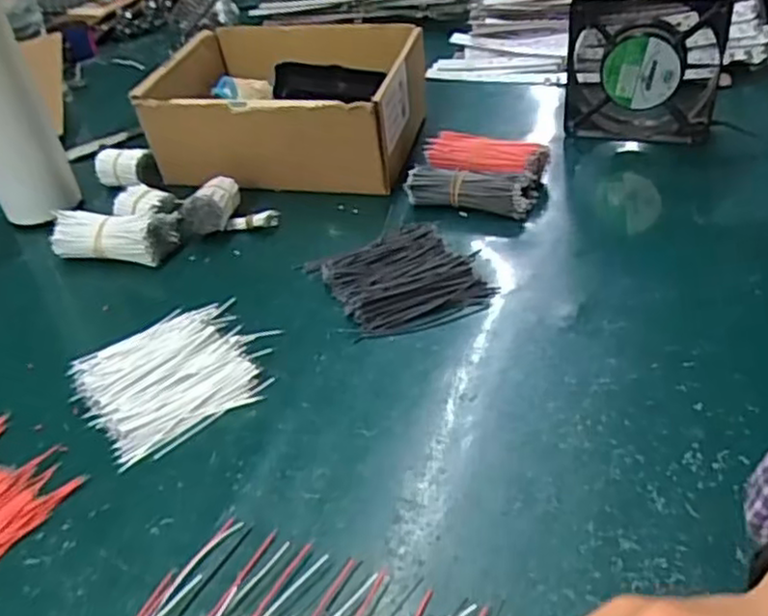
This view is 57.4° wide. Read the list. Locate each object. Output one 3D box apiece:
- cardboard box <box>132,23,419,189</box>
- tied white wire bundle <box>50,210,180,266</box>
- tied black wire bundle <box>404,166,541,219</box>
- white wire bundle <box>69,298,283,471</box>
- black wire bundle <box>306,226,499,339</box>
[{"bbox_3d":[-0.085,-0.188,0.638,0.227,0.094,0.187,3,39,14],"label":"cardboard box"},{"bbox_3d":[-0.212,-0.057,0.550,0.093,0.035,0.036,4,39,15],"label":"tied white wire bundle"},{"bbox_3d":[0.069,-0.094,0.552,0.099,0.027,0.038,9,40,20],"label":"tied black wire bundle"},{"bbox_3d":[-0.130,0.037,0.440,0.113,0.009,0.111,-29,42,-26],"label":"white wire bundle"},{"bbox_3d":[0.010,-0.022,0.490,0.100,0.011,0.110,-17,38,-11],"label":"black wire bundle"}]

